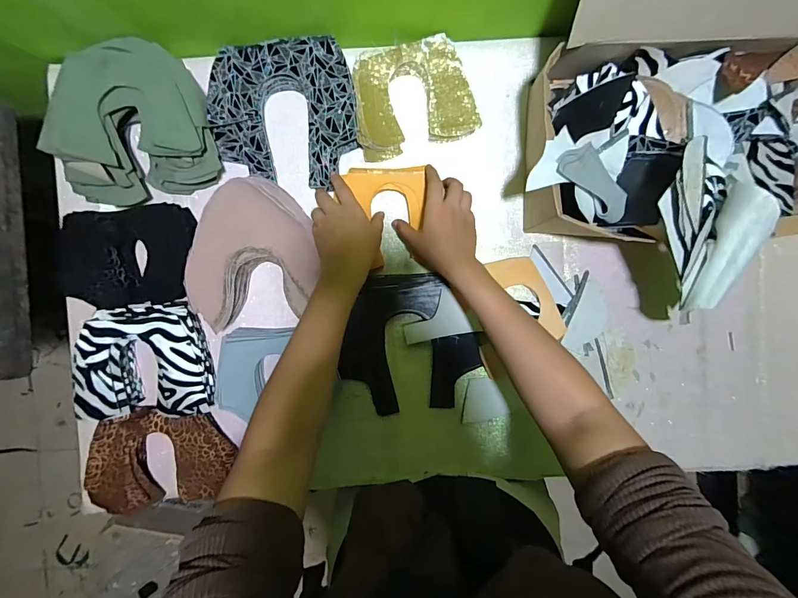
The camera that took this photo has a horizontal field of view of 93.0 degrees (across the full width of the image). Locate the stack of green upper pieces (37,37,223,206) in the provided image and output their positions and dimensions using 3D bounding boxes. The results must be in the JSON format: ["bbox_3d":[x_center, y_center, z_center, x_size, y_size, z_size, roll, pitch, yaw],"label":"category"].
[{"bbox_3d":[-0.332,-0.219,0.471,0.178,0.071,0.173,-13,92,0],"label":"stack of green upper pieces"}]

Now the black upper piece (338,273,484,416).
[{"bbox_3d":[0.015,0.060,0.519,0.182,0.012,0.186,-2,94,6],"label":"black upper piece"}]

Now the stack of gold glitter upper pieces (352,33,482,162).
[{"bbox_3d":[0.017,-0.271,0.506,0.160,0.020,0.132,-14,92,0],"label":"stack of gold glitter upper pieces"}]

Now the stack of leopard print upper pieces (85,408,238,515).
[{"bbox_3d":[-0.319,0.214,0.513,0.184,0.033,0.129,-10,92,0],"label":"stack of leopard print upper pieces"}]

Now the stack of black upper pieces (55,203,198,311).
[{"bbox_3d":[-0.353,-0.055,0.501,0.170,0.055,0.123,-10,92,0],"label":"stack of black upper pieces"}]

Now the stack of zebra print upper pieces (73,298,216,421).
[{"bbox_3d":[-0.336,0.083,0.502,0.162,0.050,0.148,-7,92,0],"label":"stack of zebra print upper pieces"}]

